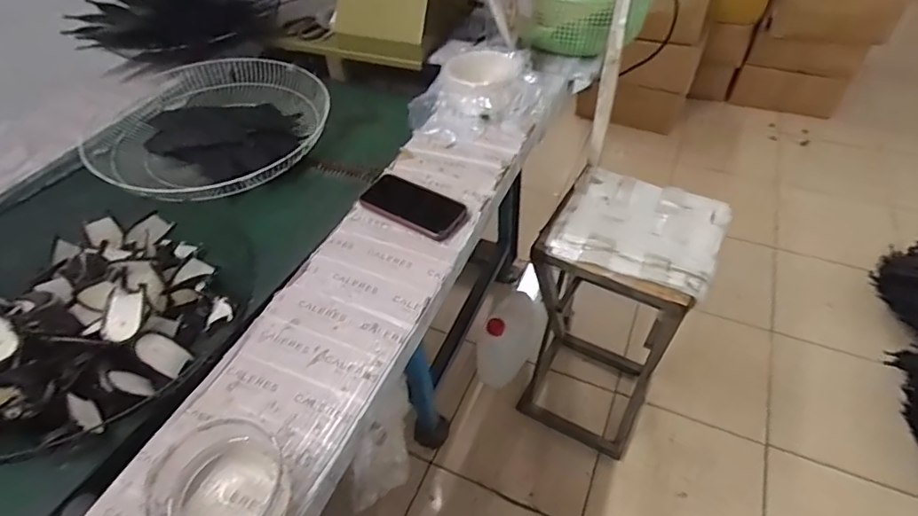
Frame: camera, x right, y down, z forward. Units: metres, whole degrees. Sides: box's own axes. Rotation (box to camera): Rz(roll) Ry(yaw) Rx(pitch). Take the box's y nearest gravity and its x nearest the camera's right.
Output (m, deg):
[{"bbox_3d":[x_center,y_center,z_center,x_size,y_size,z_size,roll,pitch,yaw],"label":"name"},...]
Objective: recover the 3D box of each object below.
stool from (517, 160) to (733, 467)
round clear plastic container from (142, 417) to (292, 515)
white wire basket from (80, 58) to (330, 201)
[{"bbox_3d":[0.354,0.159,1.215,0.320,0.672,0.310,22,52,22],"label":"stool"},{"bbox_3d":[-0.226,0.218,0.483,0.108,0.062,0.107,-15,48,-11],"label":"round clear plastic container"},{"bbox_3d":[-0.484,-0.241,1.035,0.451,0.117,0.452,-26,51,-20],"label":"white wire basket"}]

